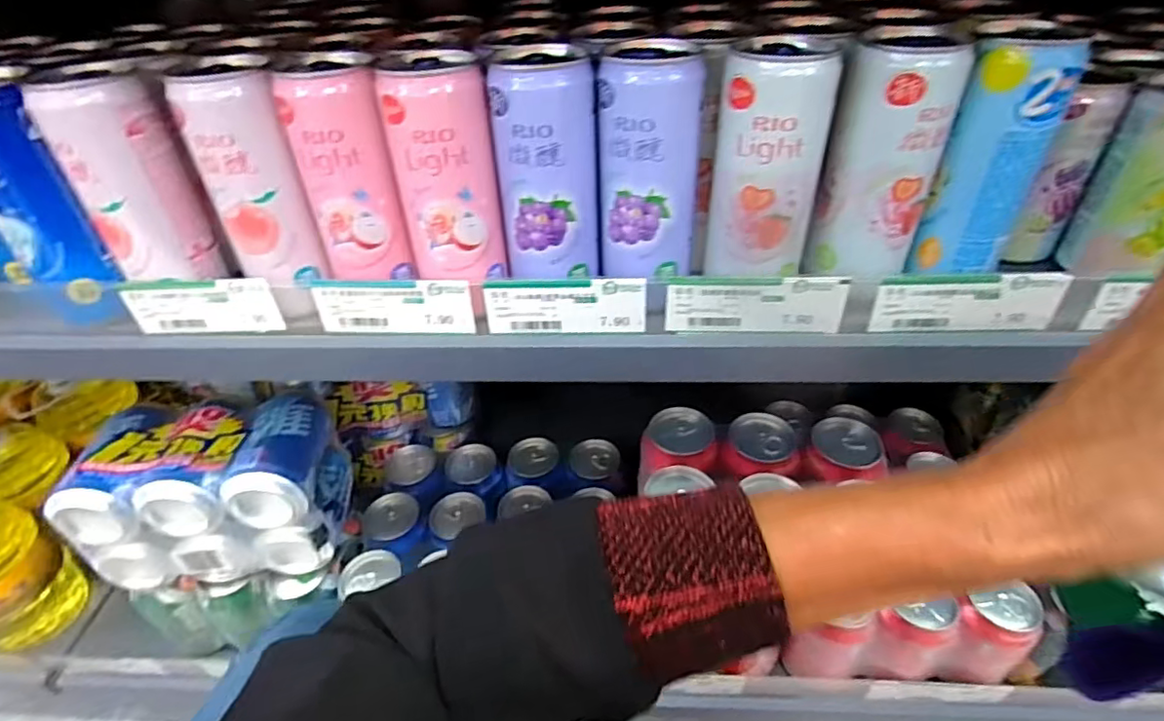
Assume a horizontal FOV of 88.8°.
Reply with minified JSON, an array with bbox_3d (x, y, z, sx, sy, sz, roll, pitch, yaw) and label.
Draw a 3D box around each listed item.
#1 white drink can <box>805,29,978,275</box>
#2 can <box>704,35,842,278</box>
[{"bbox_3d":[0.169,-0.107,0.332,0.056,0.126,0.061,18,45,25],"label":"white drink can"},{"bbox_3d":[0.103,-0.110,0.332,0.061,0.114,0.057,7,41,14],"label":"can"}]

